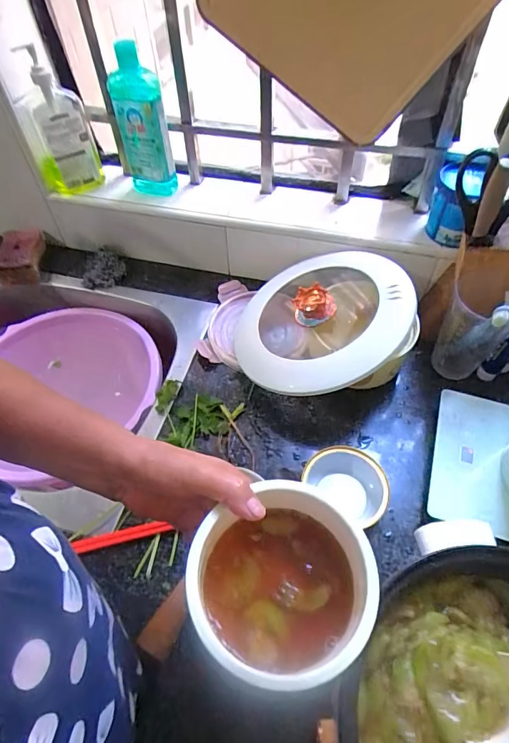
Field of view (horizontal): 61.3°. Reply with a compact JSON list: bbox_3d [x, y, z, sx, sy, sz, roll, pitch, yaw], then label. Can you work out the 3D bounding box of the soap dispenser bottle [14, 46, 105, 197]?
[{"bbox_3d":[-0.317,-0.392,0.688,0.096,0.200,0.043,-8,54,-4],"label":"soap dispenser bottle"}]

